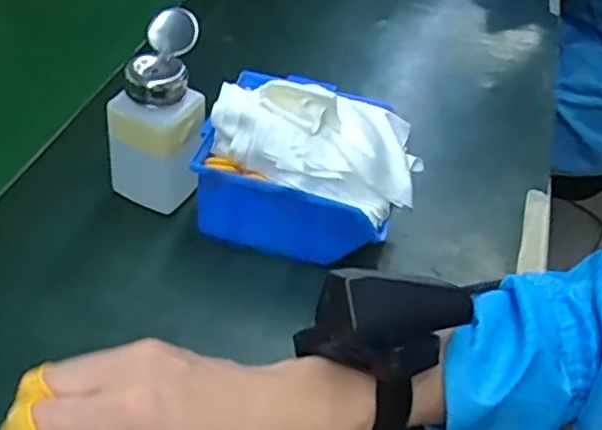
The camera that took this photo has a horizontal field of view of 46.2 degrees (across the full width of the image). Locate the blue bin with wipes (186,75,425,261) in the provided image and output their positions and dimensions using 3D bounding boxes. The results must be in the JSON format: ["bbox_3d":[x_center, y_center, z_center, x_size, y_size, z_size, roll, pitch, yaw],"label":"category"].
[{"bbox_3d":[0.009,-0.044,0.497,0.145,0.107,0.117,13,43,8],"label":"blue bin with wipes"}]

